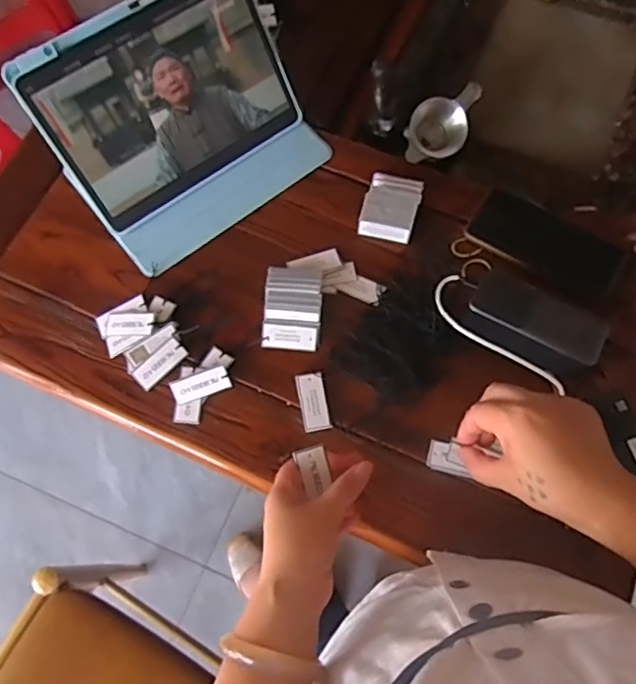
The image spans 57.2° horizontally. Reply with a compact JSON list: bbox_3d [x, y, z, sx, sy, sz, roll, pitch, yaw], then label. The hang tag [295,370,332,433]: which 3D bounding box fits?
[{"bbox_3d":[-0.005,0.061,0.602,0.029,0.007,0.061,-12,67,0],"label":"hang tag"}]

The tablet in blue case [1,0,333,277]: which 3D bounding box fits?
[{"bbox_3d":[-0.146,-0.245,0.642,0.267,0.148,0.194,-37,74,-12],"label":"tablet in blue case"}]

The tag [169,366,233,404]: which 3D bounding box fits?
[{"bbox_3d":[-0.121,0.045,0.606,0.060,0.006,0.025,-18,85,0],"label":"tag"}]

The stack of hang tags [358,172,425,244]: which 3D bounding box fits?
[{"bbox_3d":[0.085,-0.159,0.674,0.062,0.029,0.081,16,71,5],"label":"stack of hang tags"}]

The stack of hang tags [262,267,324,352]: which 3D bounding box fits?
[{"bbox_3d":[-0.027,-0.038,0.634,0.061,0.014,0.093,3,70,1],"label":"stack of hang tags"}]

